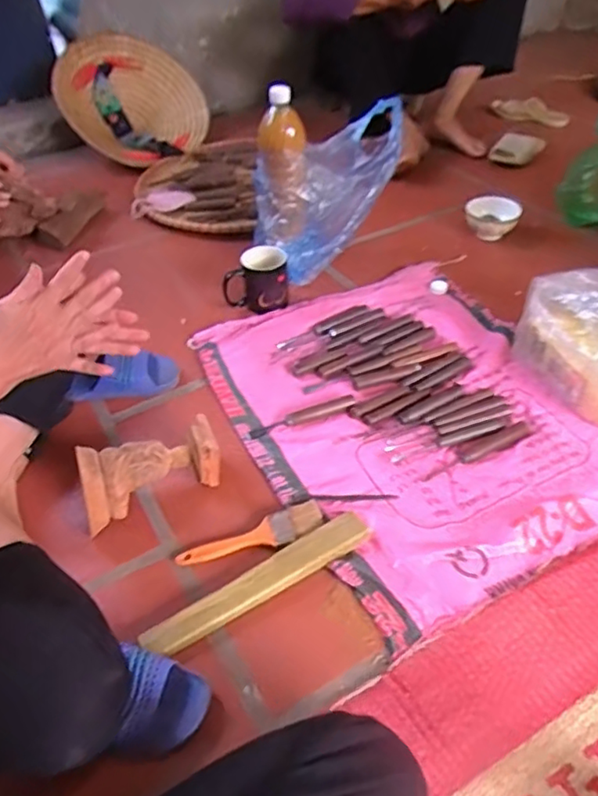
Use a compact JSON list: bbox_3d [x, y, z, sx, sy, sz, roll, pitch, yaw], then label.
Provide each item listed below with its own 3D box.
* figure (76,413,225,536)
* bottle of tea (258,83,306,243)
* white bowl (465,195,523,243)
[{"bbox_3d":[-0.194,0.093,0.786,0.185,0.108,0.078,-25,47,-21],"label":"figure"},{"bbox_3d":[-0.023,-0.398,1.074,0.073,0.256,0.066,0,43,6],"label":"bottle of tea"},{"bbox_3d":[0.395,-0.372,1.245,0.096,0.062,0.096,-3,43,2],"label":"white bowl"}]

